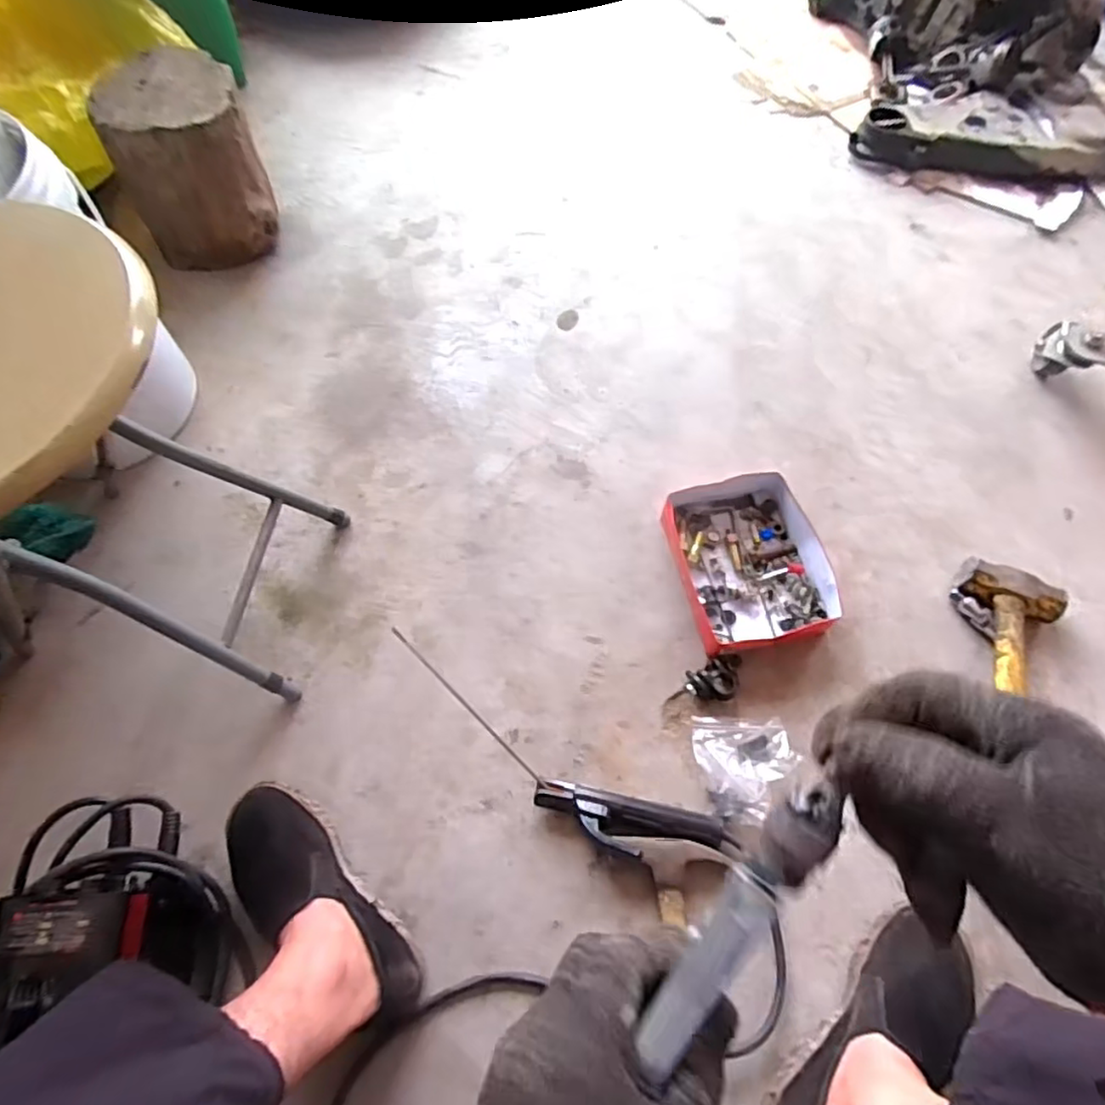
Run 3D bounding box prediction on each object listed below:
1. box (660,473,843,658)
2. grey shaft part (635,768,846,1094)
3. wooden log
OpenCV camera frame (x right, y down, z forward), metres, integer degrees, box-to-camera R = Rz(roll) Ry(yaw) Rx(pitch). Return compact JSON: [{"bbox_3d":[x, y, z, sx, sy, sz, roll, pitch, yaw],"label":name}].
[{"bbox_3d":[0.237,0.010,0.775,0.172,0.050,0.211,-12,65,-4],"label":"box"},{"bbox_3d":[0.076,0.147,0.255,0.022,0.026,0.132,30,100,15],"label":"grey shaft part"},{"bbox_3d":[-0.573,-0.618,1.014,0.216,0.228,0.210,-26,66,-11],"label":"wooden log"}]

